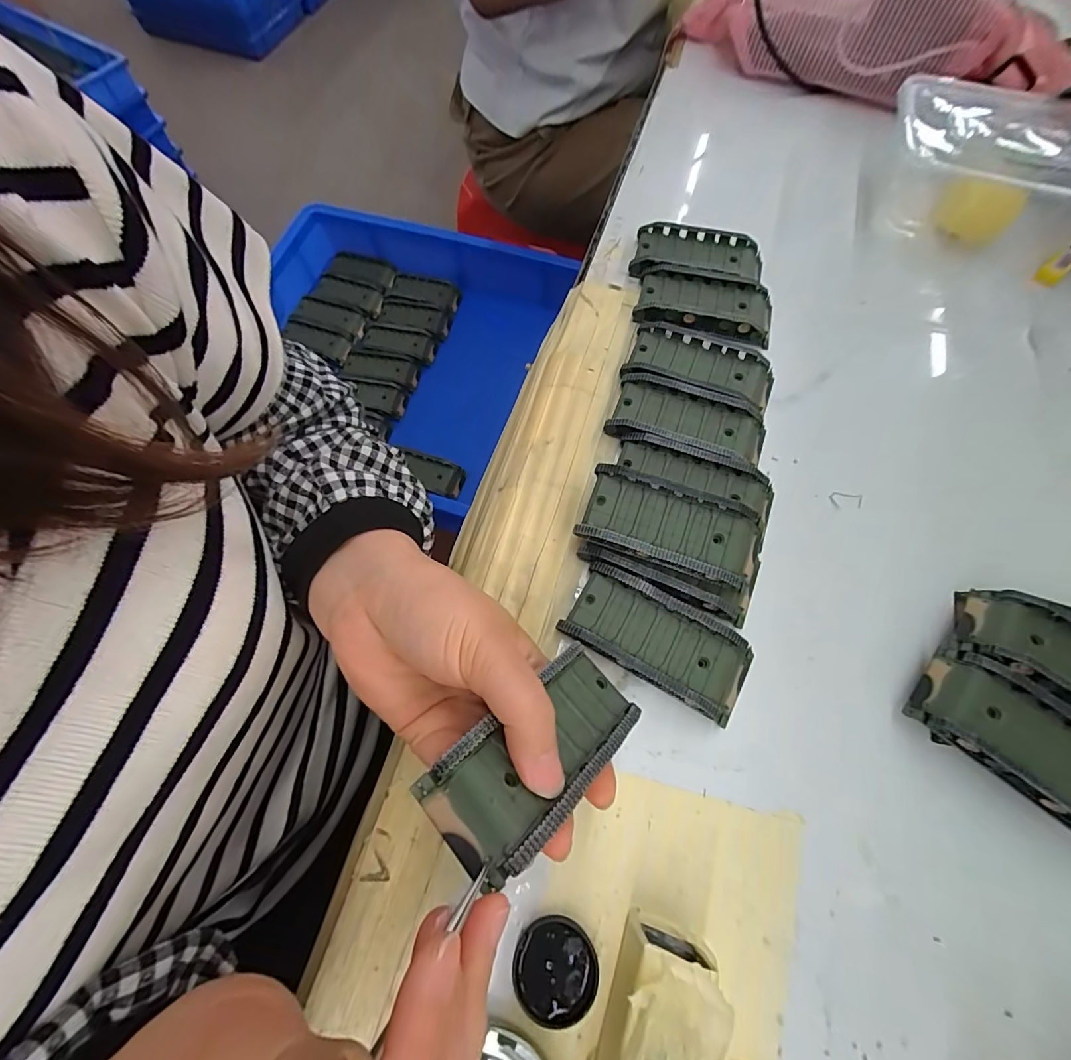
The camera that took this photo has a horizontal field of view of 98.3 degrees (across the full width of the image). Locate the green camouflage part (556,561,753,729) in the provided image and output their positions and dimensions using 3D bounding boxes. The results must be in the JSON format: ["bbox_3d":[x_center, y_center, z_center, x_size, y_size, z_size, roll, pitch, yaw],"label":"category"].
[{"bbox_3d":[0.065,0.059,0.245,0.096,0.019,0.045,29,71,10],"label":"green camouflage part"}]

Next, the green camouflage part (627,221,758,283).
[{"bbox_3d":[0.122,-0.207,0.349,0.092,0.015,0.046,14,69,5],"label":"green camouflage part"}]

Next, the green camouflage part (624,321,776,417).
[{"bbox_3d":[0.113,-0.111,0.311,0.096,0.016,0.048,21,70,7],"label":"green camouflage part"}]

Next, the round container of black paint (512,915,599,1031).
[{"bbox_3d":[0.009,0.190,0.200,0.035,0.006,0.035,0,69,-1],"label":"round container of black paint"}]

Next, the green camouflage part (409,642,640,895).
[{"bbox_3d":[0.004,0.084,0.182,0.041,0.018,0.095,46,41,15],"label":"green camouflage part"}]

